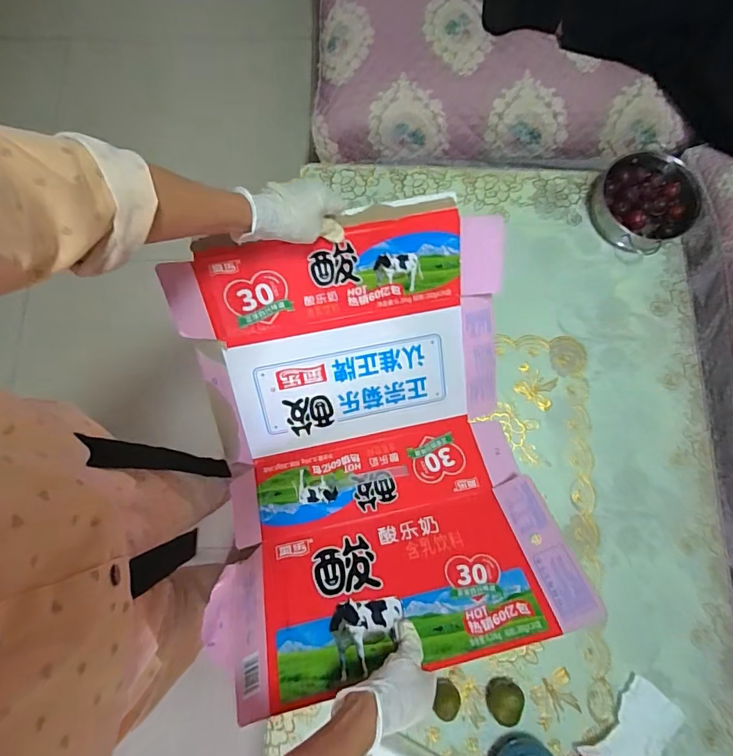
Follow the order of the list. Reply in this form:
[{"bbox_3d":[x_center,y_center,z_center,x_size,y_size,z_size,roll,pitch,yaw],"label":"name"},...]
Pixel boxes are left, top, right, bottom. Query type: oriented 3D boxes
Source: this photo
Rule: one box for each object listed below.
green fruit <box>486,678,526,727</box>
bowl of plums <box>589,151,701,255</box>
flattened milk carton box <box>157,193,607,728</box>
[{"bbox_3d":[0.196,0.459,0.630,0.047,0.045,0.046,0,78,-1],"label":"green fruit"},{"bbox_3d":[0.493,-0.314,0.796,0.166,0.061,0.161,0,78,-1],"label":"bowl of plums"},{"bbox_3d":[-0.002,0.085,0.602,0.437,0.195,0.526,-11,78,-3],"label":"flattened milk carton box"}]

